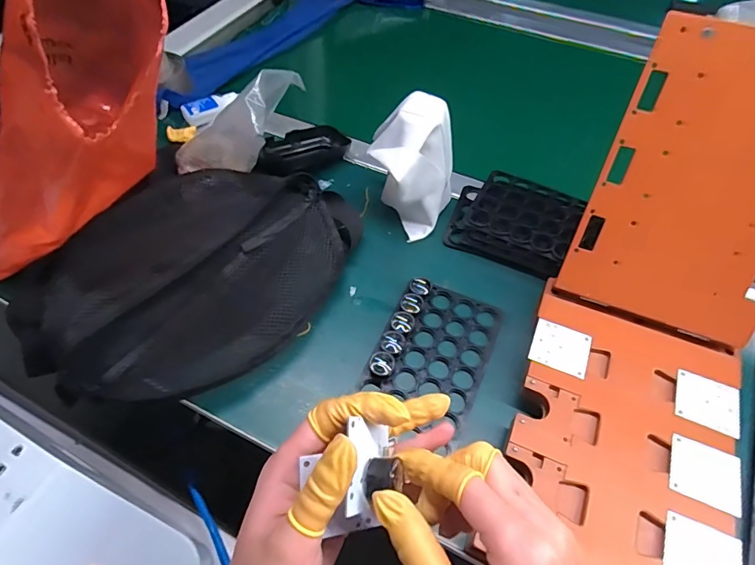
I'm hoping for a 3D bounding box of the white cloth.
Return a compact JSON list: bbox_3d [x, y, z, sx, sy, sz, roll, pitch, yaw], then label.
[{"bbox_3d":[0.036,-0.121,0.488,0.089,0.116,0.092,12,56,9],"label":"white cloth"}]

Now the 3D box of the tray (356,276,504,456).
[{"bbox_3d":[0.053,0.063,0.421,0.096,0.020,0.144,21,58,15],"label":"tray"}]

